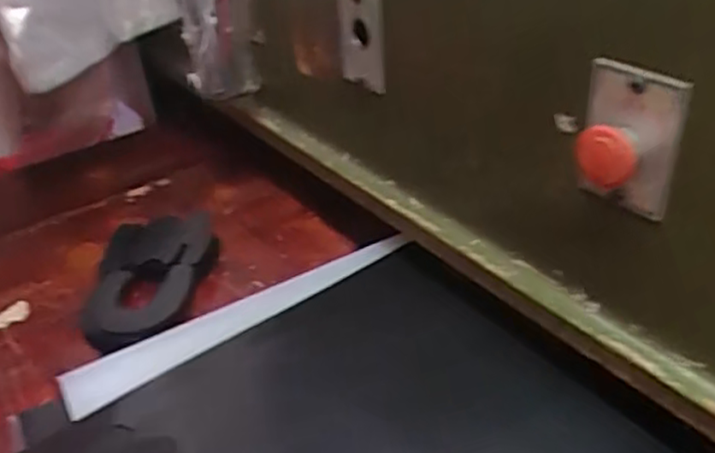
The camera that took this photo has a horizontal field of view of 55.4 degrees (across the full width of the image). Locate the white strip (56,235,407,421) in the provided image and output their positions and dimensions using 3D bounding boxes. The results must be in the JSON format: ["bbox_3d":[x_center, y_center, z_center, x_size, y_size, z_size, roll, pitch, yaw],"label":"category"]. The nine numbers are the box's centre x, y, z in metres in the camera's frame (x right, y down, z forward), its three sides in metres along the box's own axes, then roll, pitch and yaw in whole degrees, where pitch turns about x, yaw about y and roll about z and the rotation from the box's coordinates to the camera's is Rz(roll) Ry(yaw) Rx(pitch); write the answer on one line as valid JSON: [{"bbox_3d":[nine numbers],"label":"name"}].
[{"bbox_3d":[-0.100,0.077,0.636,0.343,0.007,0.050,-24,40,-26],"label":"white strip"}]

